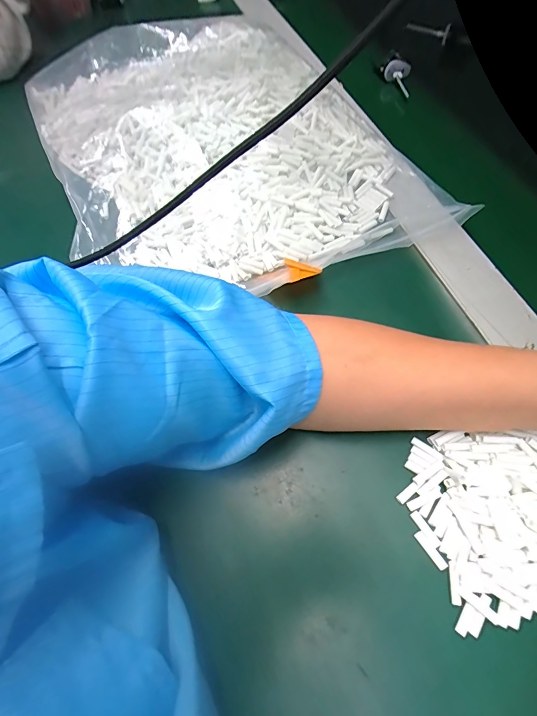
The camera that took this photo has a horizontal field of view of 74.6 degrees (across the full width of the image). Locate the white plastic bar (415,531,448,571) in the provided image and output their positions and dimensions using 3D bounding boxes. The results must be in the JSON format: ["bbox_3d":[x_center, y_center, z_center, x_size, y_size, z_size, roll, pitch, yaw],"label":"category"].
[{"bbox_3d":[0.100,0.118,0.216,0.006,0.004,0.023,-32,65,-10],"label":"white plastic bar"}]

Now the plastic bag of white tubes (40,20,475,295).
[{"bbox_3d":[-0.067,-0.252,0.392,0.344,0.052,0.462,-25,64,-8],"label":"plastic bag of white tubes"}]

